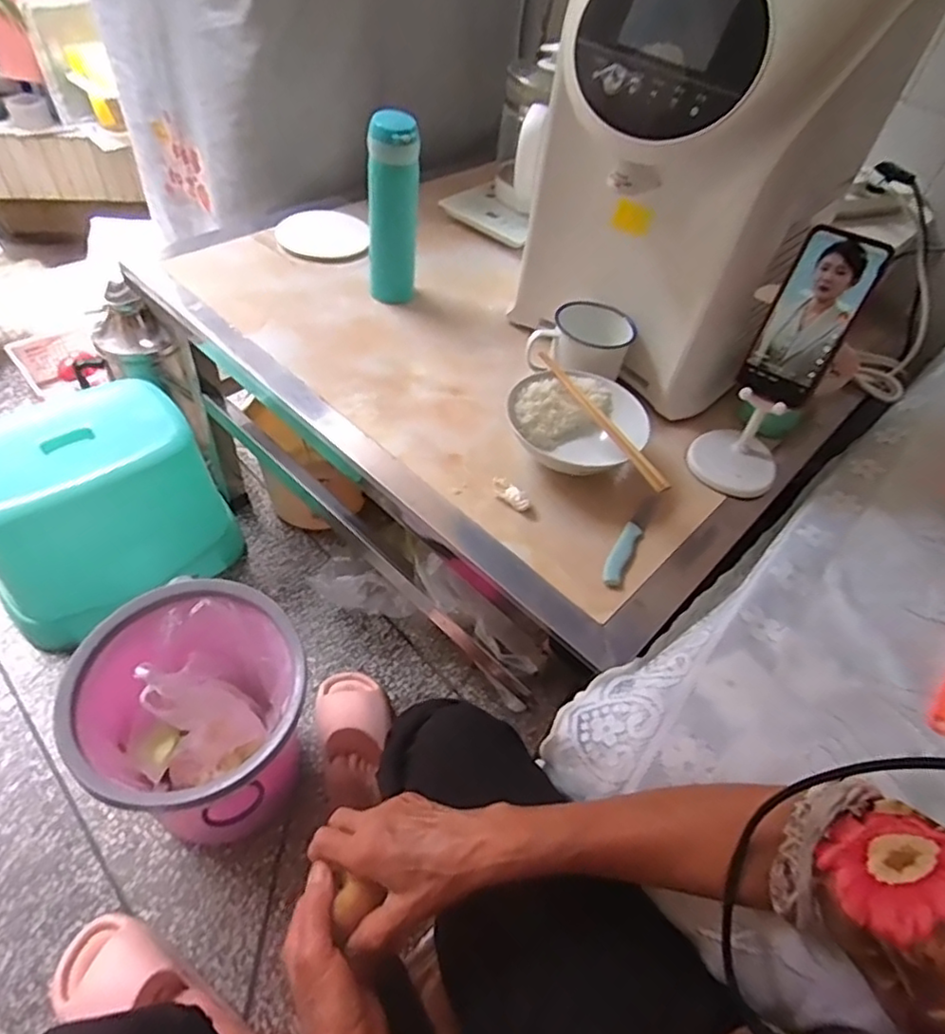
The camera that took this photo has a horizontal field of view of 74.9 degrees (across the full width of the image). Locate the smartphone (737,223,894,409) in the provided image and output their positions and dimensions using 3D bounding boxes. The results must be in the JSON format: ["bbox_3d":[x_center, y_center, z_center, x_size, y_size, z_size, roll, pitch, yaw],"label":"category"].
[{"bbox_3d":[0.326,-0.191,0.600,0.073,0.160,0.012,34,33,24],"label":"smartphone"}]

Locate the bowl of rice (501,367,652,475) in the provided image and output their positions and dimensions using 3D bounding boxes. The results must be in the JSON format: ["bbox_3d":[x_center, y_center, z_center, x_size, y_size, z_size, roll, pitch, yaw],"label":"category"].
[{"bbox_3d":[0.111,-0.096,0.687,0.150,0.057,0.141,28,53,17],"label":"bowl of rice"}]

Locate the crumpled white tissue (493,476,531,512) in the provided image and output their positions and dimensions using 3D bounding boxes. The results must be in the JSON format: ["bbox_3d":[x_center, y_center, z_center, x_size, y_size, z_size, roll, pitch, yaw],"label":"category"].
[{"bbox_3d":[0.039,-0.026,0.651,0.020,0.015,0.052,-31,59,-28],"label":"crumpled white tissue"}]

